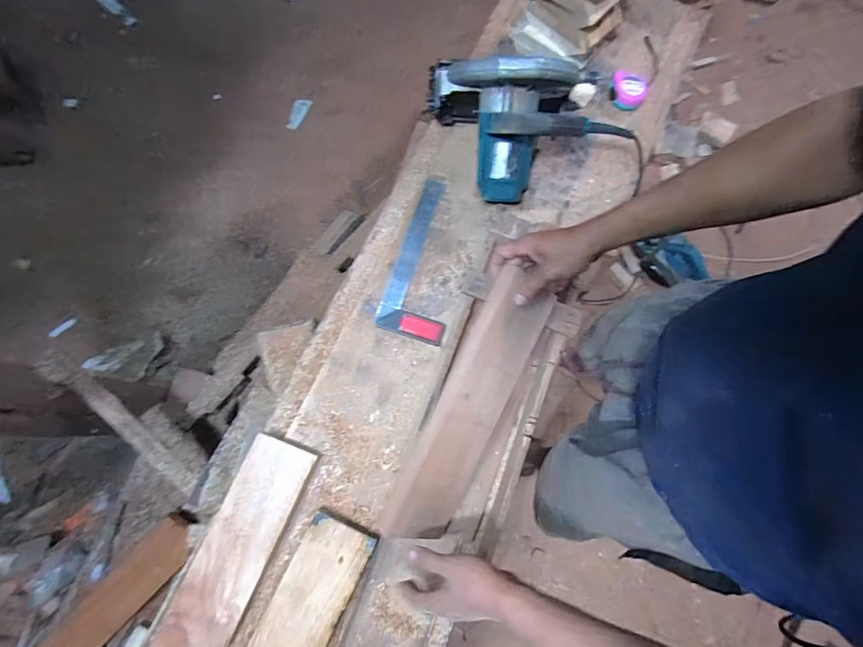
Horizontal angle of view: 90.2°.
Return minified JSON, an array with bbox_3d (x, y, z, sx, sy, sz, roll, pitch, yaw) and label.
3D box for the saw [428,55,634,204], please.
[{"bbox_3d":[0.156,-0.328,0.724,0.330,0.217,0.201,6,76,-1],"label":"saw"}]

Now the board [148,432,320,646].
[{"bbox_3d":[-0.350,0.454,0.637,0.101,0.023,0.579,25,80,-3],"label":"board"}]

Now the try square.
[{"bbox_3d":[-0.002,-0.119,0.785,0.117,0.017,0.296,17,76,2],"label":"try square"}]

